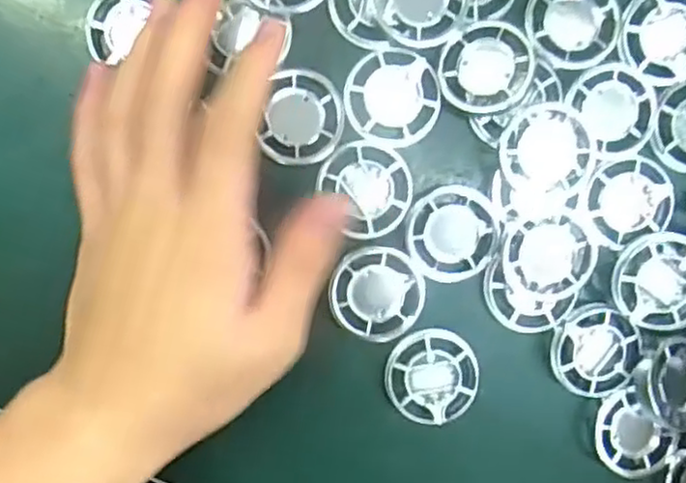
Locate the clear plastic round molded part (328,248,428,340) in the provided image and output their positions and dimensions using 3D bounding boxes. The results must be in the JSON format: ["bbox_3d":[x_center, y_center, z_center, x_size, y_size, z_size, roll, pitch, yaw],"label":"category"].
[{"bbox_3d":[0.014,0.022,0.301,0.038,0.010,0.038,0,94,-4],"label":"clear plastic round molded part"}]

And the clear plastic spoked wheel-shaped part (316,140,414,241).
[{"bbox_3d":[0.011,-0.022,0.300,0.034,0.005,0.040,-37,95,-1],"label":"clear plastic spoked wheel-shaped part"}]

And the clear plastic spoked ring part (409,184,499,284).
[{"bbox_3d":[0.045,-0.003,0.303,0.036,0.006,0.038,3,93,-4],"label":"clear plastic spoked ring part"}]

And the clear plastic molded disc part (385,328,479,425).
[{"bbox_3d":[0.037,0.057,0.306,0.038,0.004,0.038,7,93,-4],"label":"clear plastic molded disc part"}]

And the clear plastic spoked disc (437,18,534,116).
[{"bbox_3d":[0.058,-0.070,0.295,0.036,0.010,0.036,3,93,-4],"label":"clear plastic spoked disc"}]

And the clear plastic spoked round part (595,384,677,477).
[{"bbox_3d":[0.122,0.084,0.310,0.029,0.005,0.038,-41,97,6],"label":"clear plastic spoked round part"}]

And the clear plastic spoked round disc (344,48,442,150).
[{"bbox_3d":[0.020,-0.058,0.299,0.038,0.007,0.038,0,94,-4],"label":"clear plastic spoked round disc"}]

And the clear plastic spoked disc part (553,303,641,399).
[{"bbox_3d":[0.105,0.046,0.307,0.037,0.006,0.038,0,94,-4],"label":"clear plastic spoked disc part"}]

